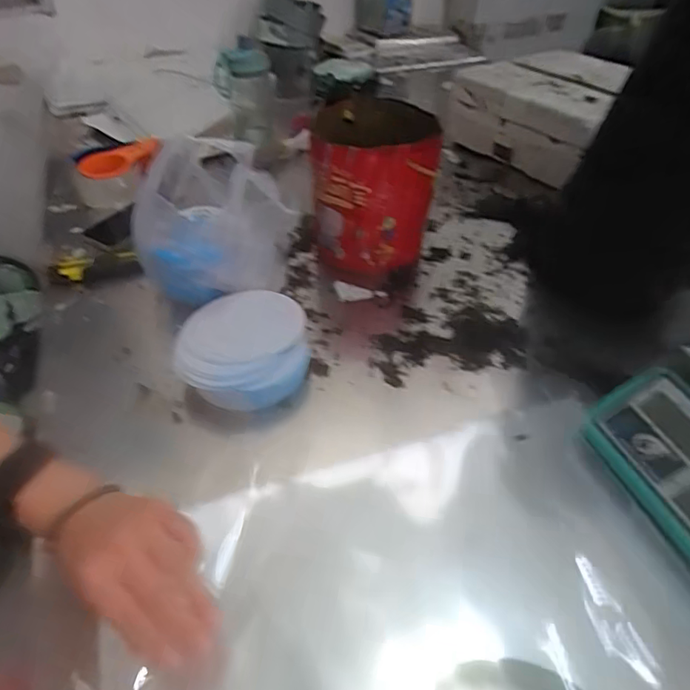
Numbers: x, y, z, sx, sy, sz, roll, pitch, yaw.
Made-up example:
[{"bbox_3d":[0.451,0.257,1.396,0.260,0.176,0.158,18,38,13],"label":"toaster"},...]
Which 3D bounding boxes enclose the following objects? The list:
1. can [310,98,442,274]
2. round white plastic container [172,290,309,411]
[{"bbox_3d":[0.038,-0.214,0.734,0.162,0.188,0.180,0,43,1],"label":"can"},{"bbox_3d":[-0.114,0.000,0.597,0.135,0.048,0.147,-6,43,-5],"label":"round white plastic container"}]

